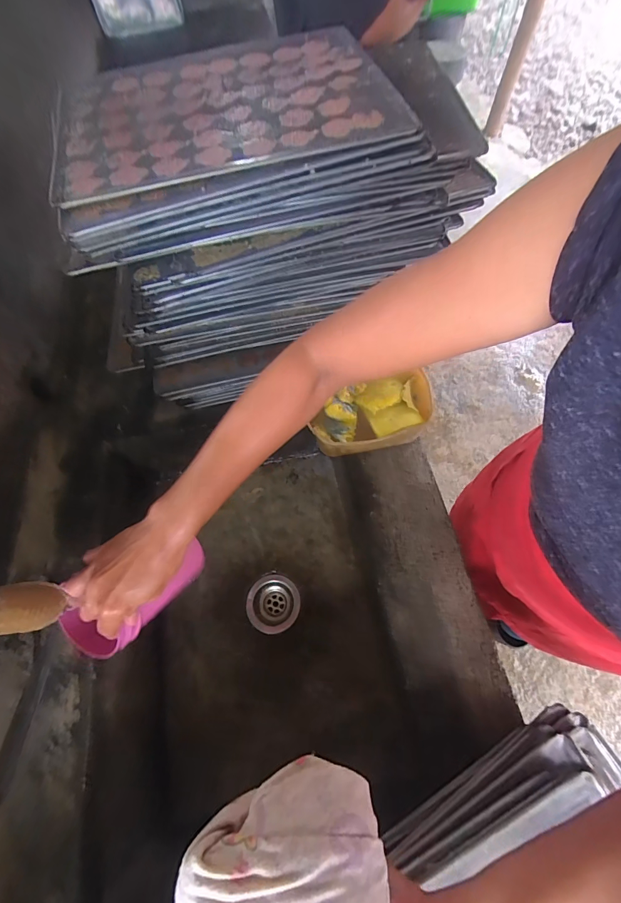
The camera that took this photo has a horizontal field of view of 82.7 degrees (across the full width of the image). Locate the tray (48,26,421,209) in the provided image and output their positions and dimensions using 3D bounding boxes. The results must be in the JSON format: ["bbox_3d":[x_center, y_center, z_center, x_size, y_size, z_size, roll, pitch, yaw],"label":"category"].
[{"bbox_3d":[-0.127,-0.488,0.495,0.451,0.017,0.349,-14,65,-4],"label":"tray"}]

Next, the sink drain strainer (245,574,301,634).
[{"bbox_3d":[-0.077,0.321,0.747,0.107,0.038,0.108,-1,65,2],"label":"sink drain strainer"}]

